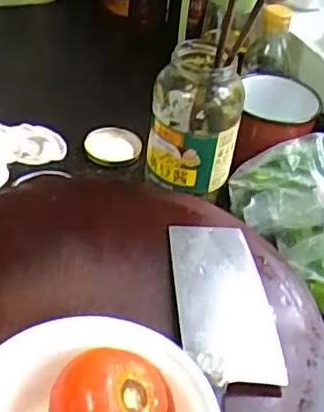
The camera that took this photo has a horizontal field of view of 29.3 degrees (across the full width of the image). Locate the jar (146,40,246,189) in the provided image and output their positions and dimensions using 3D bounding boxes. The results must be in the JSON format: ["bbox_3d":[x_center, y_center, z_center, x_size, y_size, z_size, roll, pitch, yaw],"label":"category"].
[{"bbox_3d":[0.032,-0.085,0.602,0.084,0.123,0.075,11,41,4],"label":"jar"}]

